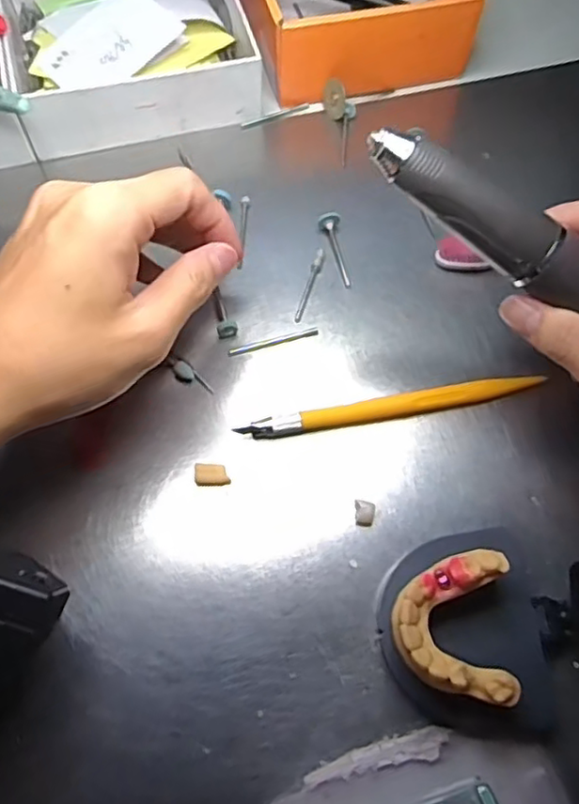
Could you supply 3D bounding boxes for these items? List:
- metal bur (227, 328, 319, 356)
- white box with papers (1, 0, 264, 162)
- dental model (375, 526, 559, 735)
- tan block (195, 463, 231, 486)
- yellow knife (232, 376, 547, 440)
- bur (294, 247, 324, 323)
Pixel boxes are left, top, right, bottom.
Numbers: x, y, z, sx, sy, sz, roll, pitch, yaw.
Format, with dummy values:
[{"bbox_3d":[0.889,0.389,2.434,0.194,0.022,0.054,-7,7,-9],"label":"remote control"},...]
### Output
[{"bbox_3d":[-0.008,-0.029,0.299,0.044,0.004,0.004,-14,66,-7],"label":"metal bur"},{"bbox_3d":[-0.094,-0.218,0.367,0.134,0.035,0.140,-16,66,-8],"label":"white box with papers"},{"bbox_3d":[0.066,0.083,0.234,0.060,0.031,0.073,-3,65,-2],"label":"dental model"},{"bbox_3d":[-0.033,0.031,0.268,0.015,0.004,0.009,-1,65,-1],"label":"tan block"},{"bbox_3d":[0.045,0.003,0.279,0.131,0.013,0.009,-9,65,-5],"label":"yellow knife"},{"bbox_3d":[0.010,-0.058,0.311,0.005,0.004,0.043,14,65,6],"label":"bur"}]

